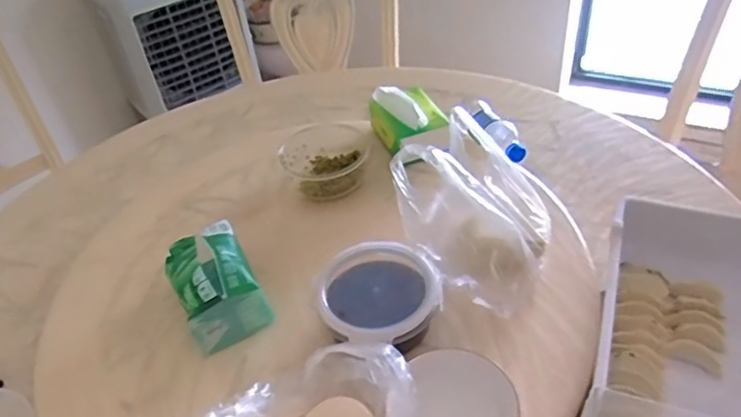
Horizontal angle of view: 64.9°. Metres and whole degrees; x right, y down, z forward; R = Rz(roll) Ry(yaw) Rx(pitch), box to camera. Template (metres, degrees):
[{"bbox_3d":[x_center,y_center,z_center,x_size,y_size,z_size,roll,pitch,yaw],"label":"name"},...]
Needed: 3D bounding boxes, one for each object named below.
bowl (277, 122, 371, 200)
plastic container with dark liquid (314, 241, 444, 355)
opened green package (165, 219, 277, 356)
[{"bbox_3d":[-0.071,-0.077,0.933,0.136,0.050,0.141,-4,42,3],"label":"bowl"},{"bbox_3d":[0.011,0.110,0.695,0.146,0.058,0.143,-16,42,-11],"label":"plastic container with dark liquid"},{"bbox_3d":[-0.198,0.091,0.746,0.103,0.079,0.147,-24,44,-19],"label":"opened green package"}]

